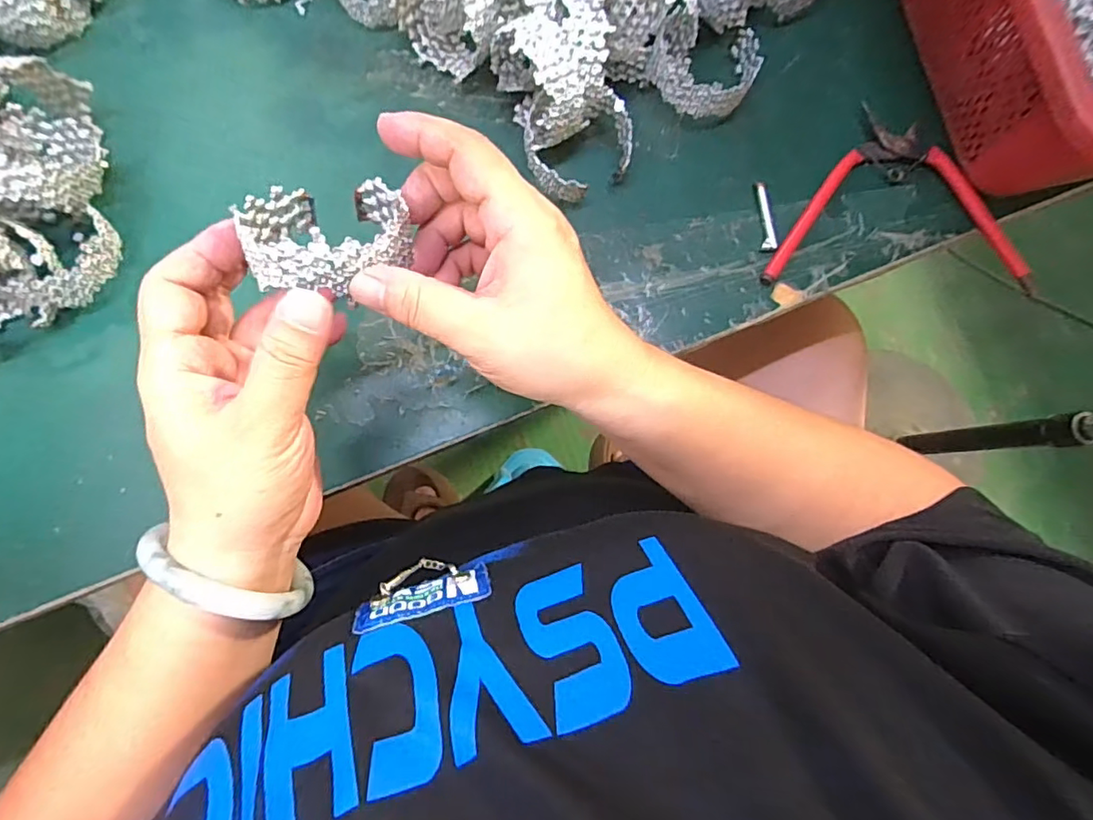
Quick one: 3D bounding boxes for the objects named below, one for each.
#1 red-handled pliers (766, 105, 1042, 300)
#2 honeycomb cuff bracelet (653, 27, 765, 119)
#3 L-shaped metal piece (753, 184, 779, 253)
[{"bbox_3d":[0.213,-0.126,0.340,0.165,0.014,0.101,0,83,-4],"label":"red-handled pliers"},{"bbox_3d":[0.095,-0.198,0.331,0.067,0.036,0.045,-14,85,-5],"label":"honeycomb cuff bracelet"},{"bbox_3d":[0.133,-0.117,0.338,0.009,0.006,0.044,-3,84,-4],"label":"L-shaped metal piece"}]

